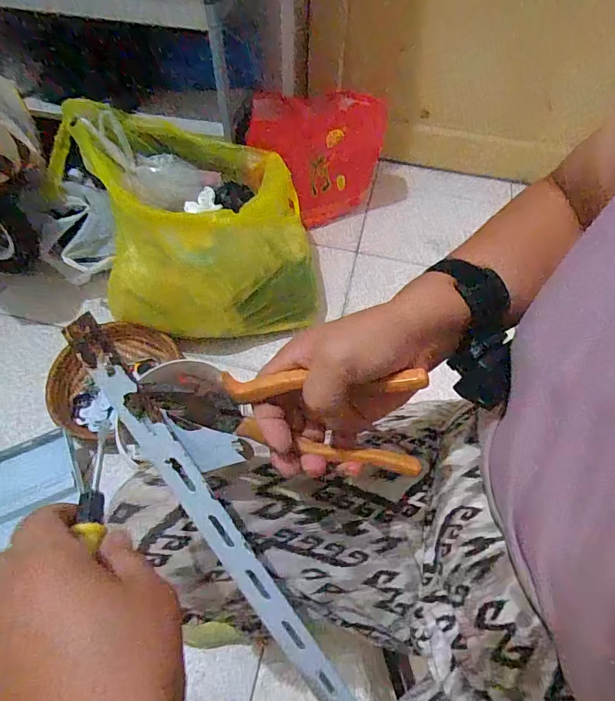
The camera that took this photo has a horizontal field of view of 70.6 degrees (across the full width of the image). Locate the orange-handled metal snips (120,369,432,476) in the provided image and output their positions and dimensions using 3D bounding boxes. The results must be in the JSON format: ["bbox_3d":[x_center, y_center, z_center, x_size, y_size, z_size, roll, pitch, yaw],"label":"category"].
[{"bbox_3d":[-0.020,0.046,0.296,0.190,0.070,0.022,0,22,6],"label":"orange-handled metal snips"}]

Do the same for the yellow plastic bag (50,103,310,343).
[{"bbox_3d":[-0.217,-0.280,0.914,0.408,0.296,0.405,-11,59,-8],"label":"yellow plastic bag"}]

